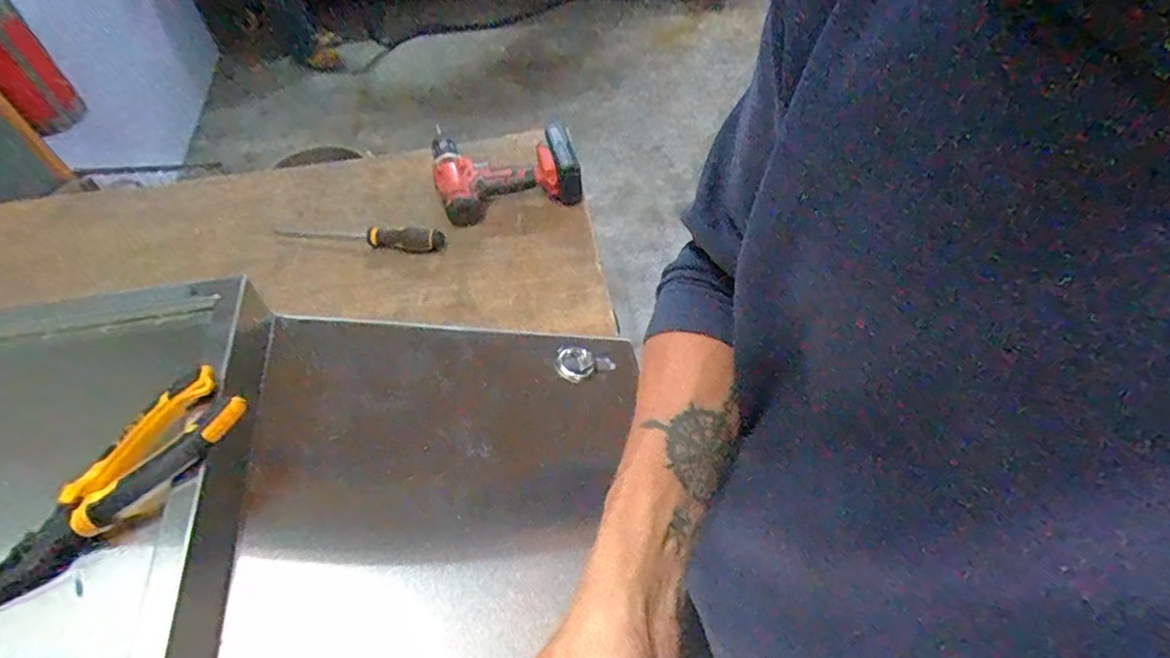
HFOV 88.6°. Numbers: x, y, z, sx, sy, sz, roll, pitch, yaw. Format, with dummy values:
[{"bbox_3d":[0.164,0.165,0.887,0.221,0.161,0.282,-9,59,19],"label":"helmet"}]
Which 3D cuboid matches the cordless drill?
[{"bbox_3d":[-0.121,-0.250,0.897,0.207,0.068,0.175,-12,55,-8],"label":"cordless drill"}]

